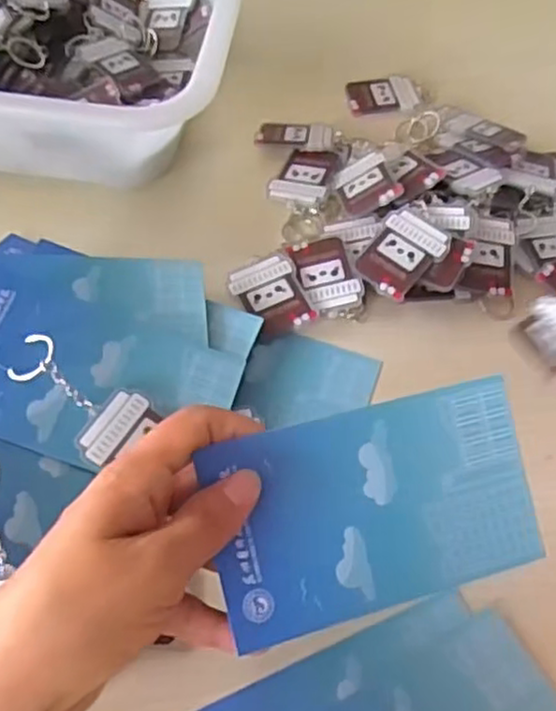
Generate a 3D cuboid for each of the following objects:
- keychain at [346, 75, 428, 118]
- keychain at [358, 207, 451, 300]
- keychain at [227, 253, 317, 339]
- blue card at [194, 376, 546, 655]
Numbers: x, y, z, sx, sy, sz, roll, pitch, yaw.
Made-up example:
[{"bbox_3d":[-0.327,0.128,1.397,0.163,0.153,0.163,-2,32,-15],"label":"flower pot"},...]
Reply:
[{"bbox_3d":[0.081,-0.192,0.516,0.057,0.008,0.035,-3,57,-6],"label":"keychain"},{"bbox_3d":[0.072,-0.059,0.403,0.039,0.005,0.056,35,76,20],"label":"keychain"},{"bbox_3d":[-0.004,-0.034,0.400,0.037,0.007,0.050,-18,60,-16],"label":"keychain"},{"bbox_3d":[0.040,0.060,0.278,0.129,0.004,0.077,-12,87,-11],"label":"blue card"}]

